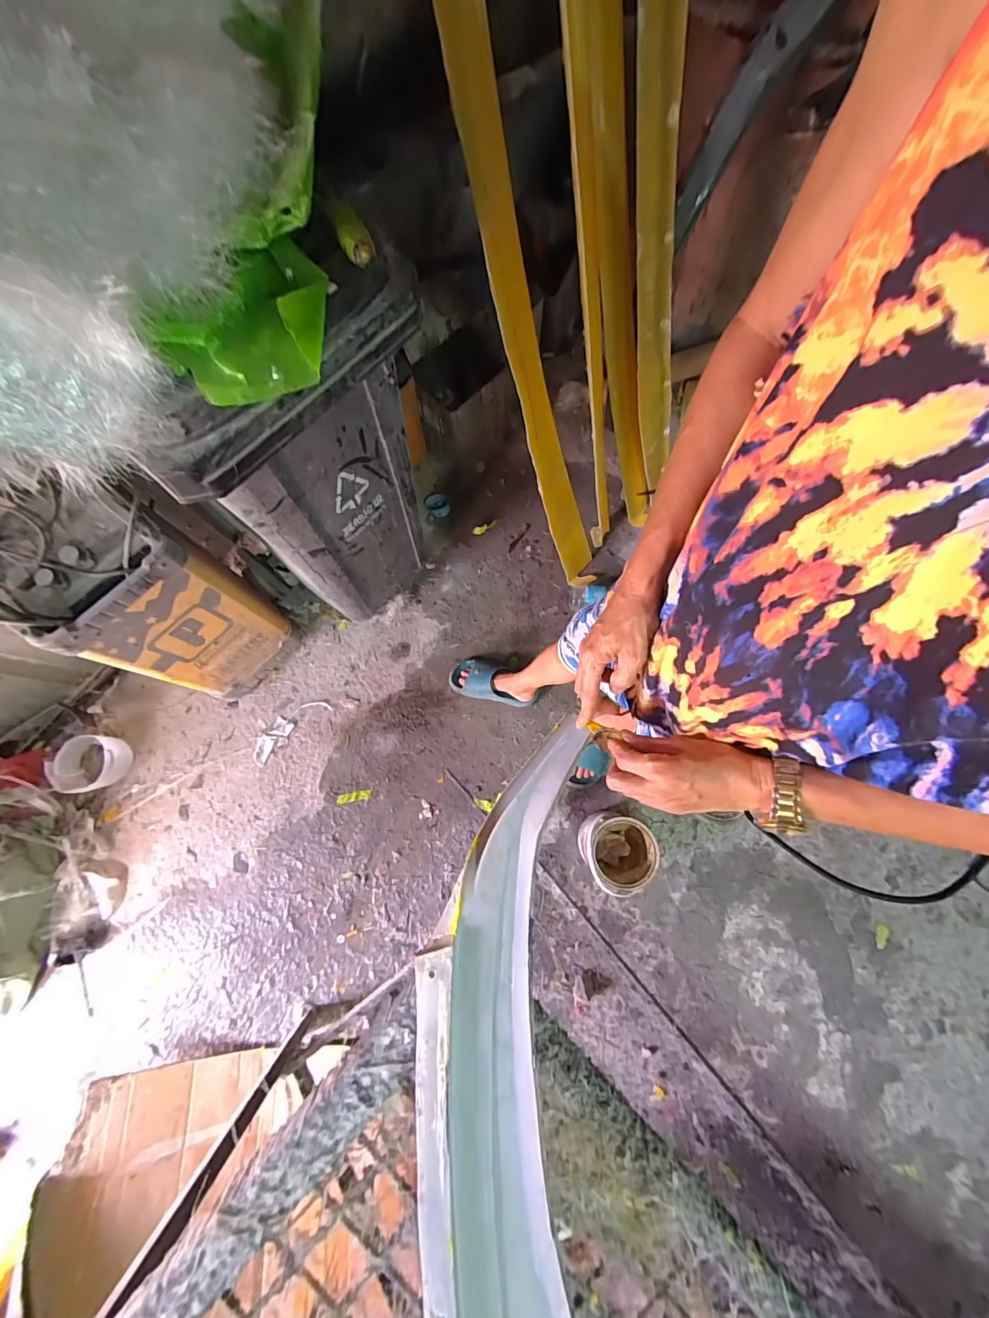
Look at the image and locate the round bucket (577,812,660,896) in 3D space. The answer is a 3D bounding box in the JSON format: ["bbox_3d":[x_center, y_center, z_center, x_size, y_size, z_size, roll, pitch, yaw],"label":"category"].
[{"bbox_3d":[0.307,0.491,1.133,0.170,0.211,0.183,0,76,1],"label":"round bucket"}]

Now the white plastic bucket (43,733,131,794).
[{"bbox_3d":[-1.150,0.292,1.227,0.138,0.143,0.154,-7,76,-1],"label":"white plastic bucket"}]

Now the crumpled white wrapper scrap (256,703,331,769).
[{"bbox_3d":[-0.629,0.208,1.325,0.266,0.005,0.083,-41,79,-9],"label":"crumpled white wrapper scrap"}]

